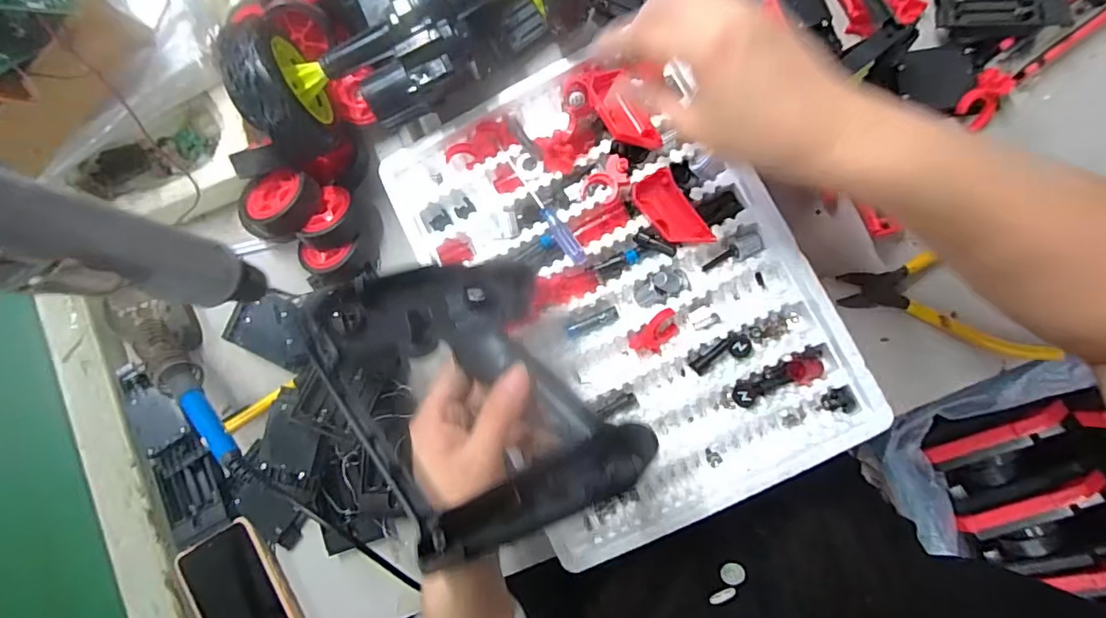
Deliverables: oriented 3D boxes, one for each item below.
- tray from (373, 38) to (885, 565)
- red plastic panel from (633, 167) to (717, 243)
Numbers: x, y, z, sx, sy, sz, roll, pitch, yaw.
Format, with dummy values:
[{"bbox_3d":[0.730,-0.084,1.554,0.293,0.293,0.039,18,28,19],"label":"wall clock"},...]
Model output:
[{"bbox_3d":[0.045,-0.016,0.400,0.261,0.042,0.342,-28,83,4],"label":"tray"},{"bbox_3d":[0.087,-0.070,0.387,0.031,0.006,0.063,-34,98,17],"label":"red plastic panel"}]

